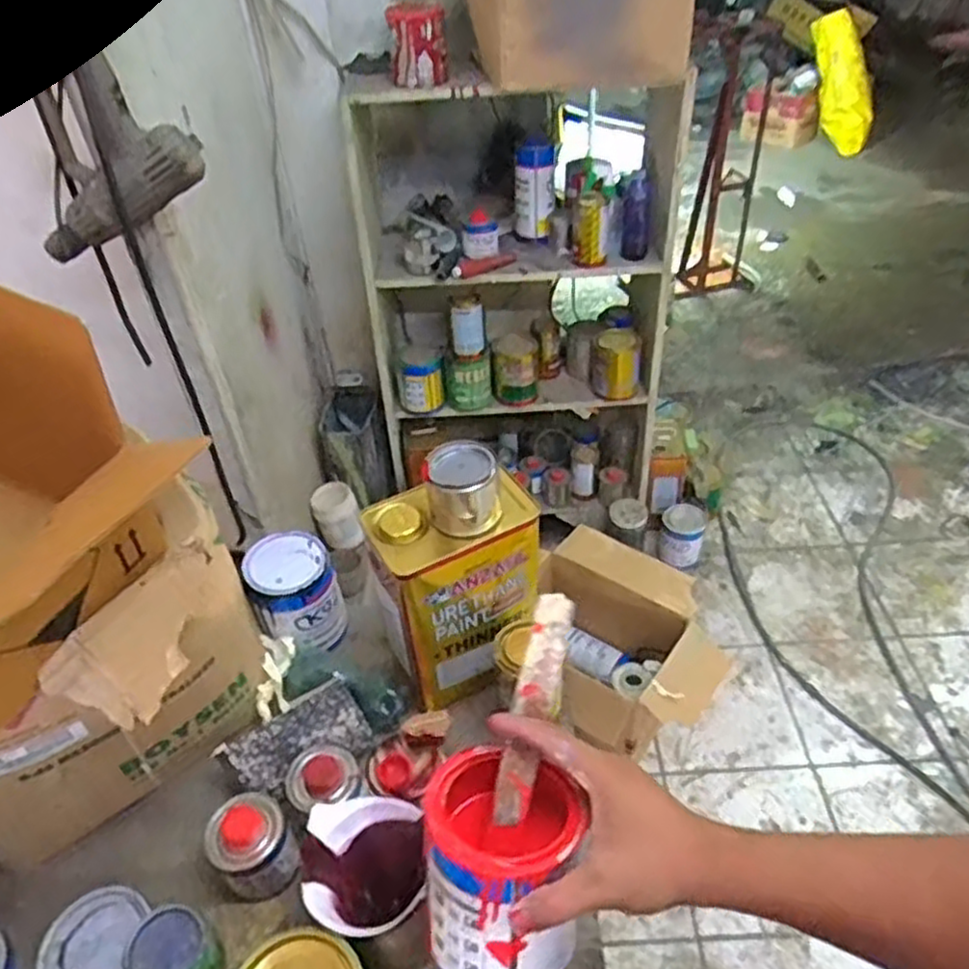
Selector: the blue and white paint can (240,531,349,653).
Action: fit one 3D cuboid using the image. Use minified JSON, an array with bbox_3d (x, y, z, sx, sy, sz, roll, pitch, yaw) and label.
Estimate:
[{"bbox_3d":[-0.228,0.135,0.908,0.095,0.115,0.098,-3,41,2],"label":"blue and white paint can"}]

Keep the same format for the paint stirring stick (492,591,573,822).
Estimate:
[{"bbox_3d":[0.034,0.154,0.518,0.027,0.007,0.156,13,84,11],"label":"paint stirring stick"}]

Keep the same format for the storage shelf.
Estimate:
[{"bbox_3d":[0.076,-0.410,1.755,0.632,0.961,0.376,-4,41,1],"label":"storage shelf"}]

